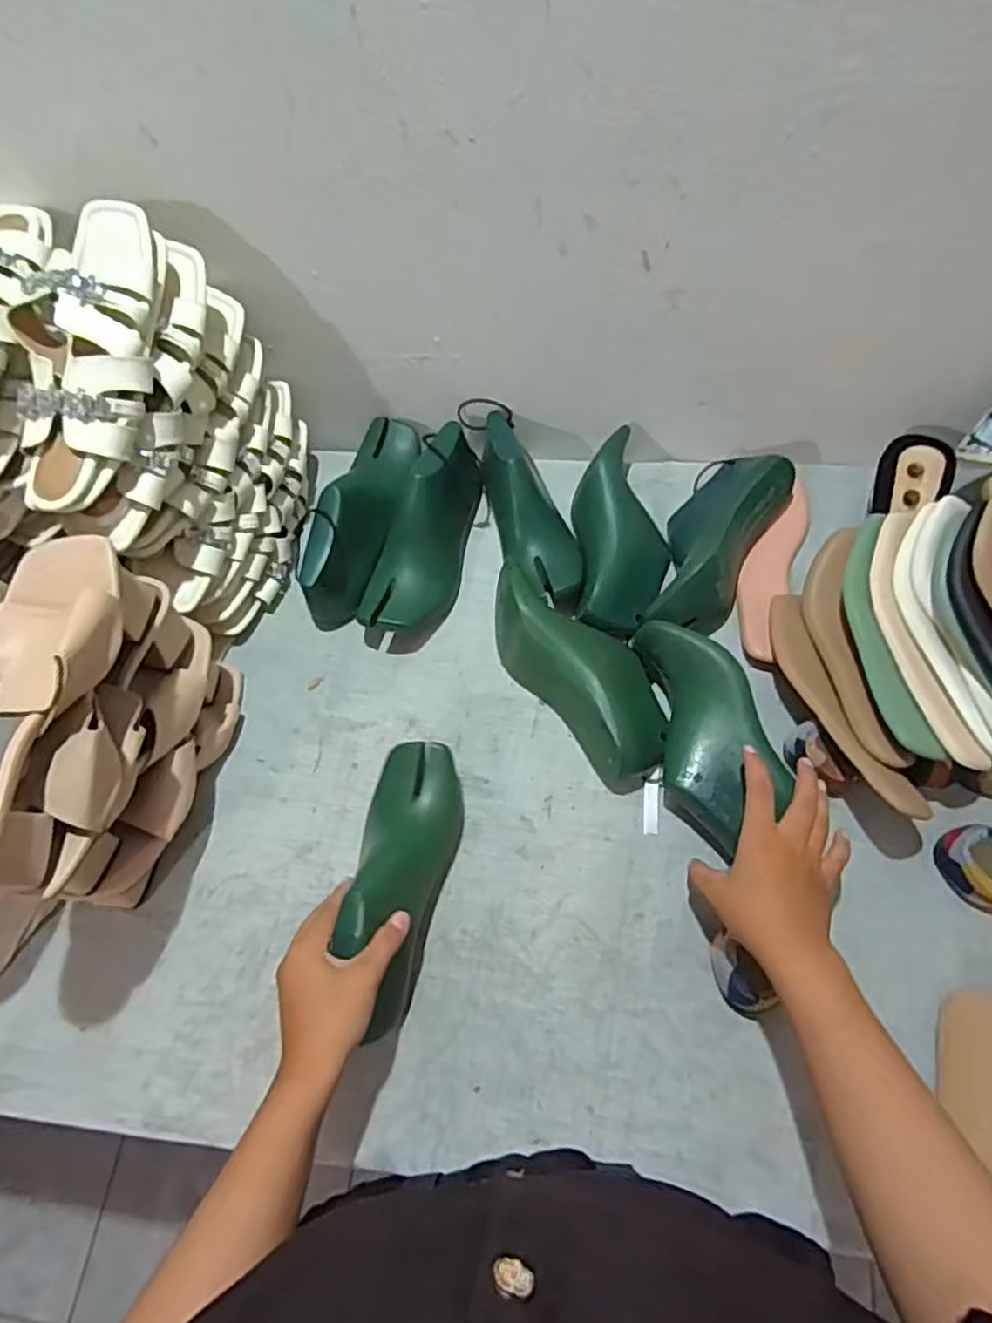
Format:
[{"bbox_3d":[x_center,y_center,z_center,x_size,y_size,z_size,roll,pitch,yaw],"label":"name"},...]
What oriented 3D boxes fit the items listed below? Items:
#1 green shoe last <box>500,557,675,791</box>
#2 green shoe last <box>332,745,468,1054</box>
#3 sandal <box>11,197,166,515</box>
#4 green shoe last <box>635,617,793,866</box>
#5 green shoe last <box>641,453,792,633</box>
[{"bbox_3d":[0.074,0.001,0.650,0.096,0.078,0.232,-35,66,-14],"label":"green shoe last"},{"bbox_3d":[-0.081,0.175,0.559,0.076,0.091,0.222,6,66,6],"label":"green shoe last"},{"bbox_3d":[-0.320,-0.239,0.536,0.104,0.050,0.248,7,85,7],"label":"sandal"},{"bbox_3d":[0.179,0.058,0.595,0.081,0.068,0.192,-8,70,-1],"label":"green shoe last"},{"bbox_3d":[0.210,-0.118,0.684,0.094,0.070,0.214,27,70,17],"label":"green shoe last"}]

